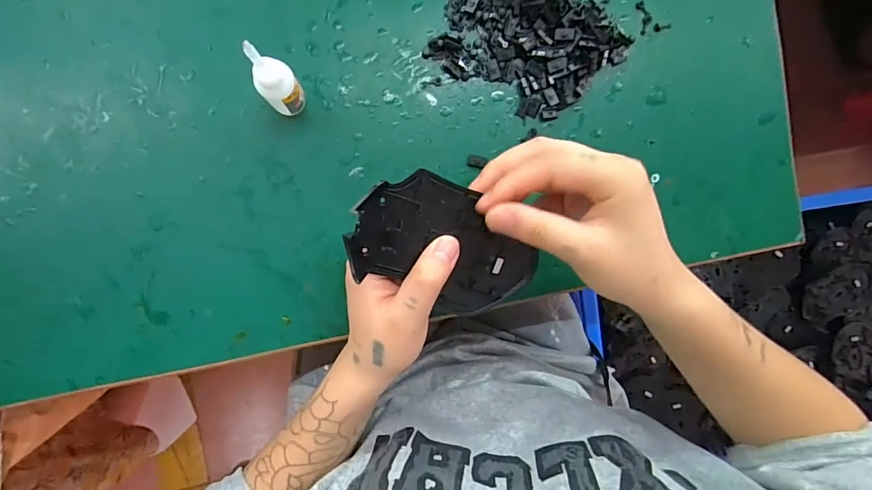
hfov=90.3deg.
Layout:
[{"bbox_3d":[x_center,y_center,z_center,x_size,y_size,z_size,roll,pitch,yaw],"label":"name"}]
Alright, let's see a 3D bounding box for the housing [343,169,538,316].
[{"bbox_3d":[0.006,0.001,0.259,0.112,0.015,0.067,28,102,-23],"label":"housing"}]

